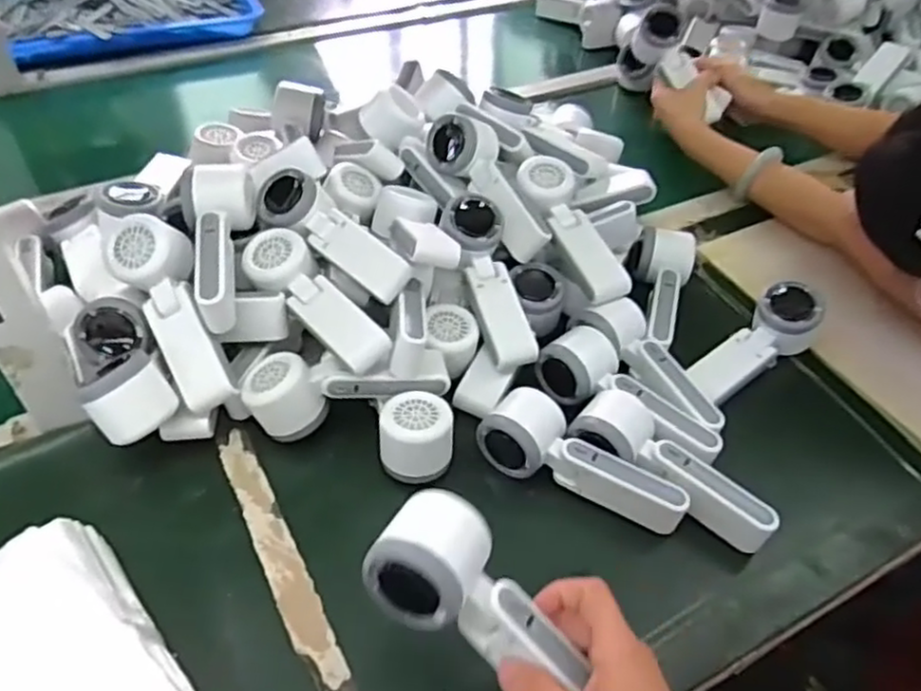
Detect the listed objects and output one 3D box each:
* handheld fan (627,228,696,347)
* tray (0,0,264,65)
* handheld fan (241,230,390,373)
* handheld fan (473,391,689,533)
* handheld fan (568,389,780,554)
[{"bbox_3d":[0.191,-0.057,0.713,0.063,0.048,0.144,17,47,14],"label":"handheld fan"},{"bbox_3d":[-0.577,-0.563,1.161,0.470,0.059,0.301,-15,48,-17],"label":"tray"},{"bbox_3d":[-0.122,-0.043,0.599,0.164,0.041,0.050,33,53,26],"label":"handheld fan"},{"bbox_3d":[0.099,0.093,0.577,0.170,0.046,0.067,19,48,15],"label":"handheld fan"},{"bbox_3d":[0.169,0.103,0.576,0.169,0.051,0.057,31,52,25],"label":"handheld fan"}]

